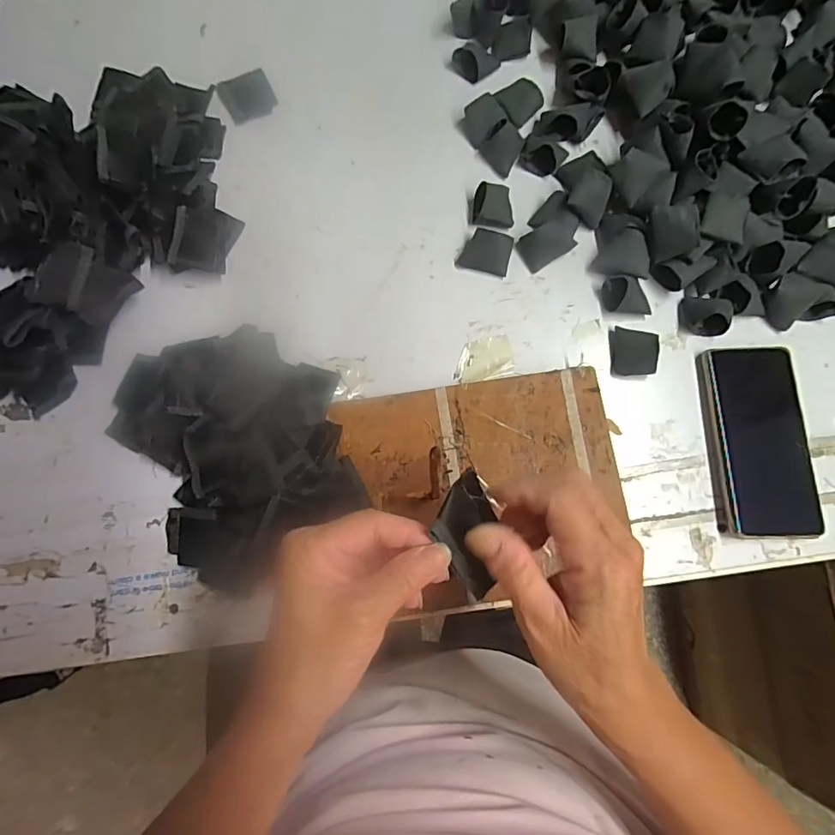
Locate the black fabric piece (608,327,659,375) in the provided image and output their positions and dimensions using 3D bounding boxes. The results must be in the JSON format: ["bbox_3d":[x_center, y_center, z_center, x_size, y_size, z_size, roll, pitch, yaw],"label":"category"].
[{"bbox_3d":[0.190,-0.058,0.428,0.036,0.017,0.044,3,78,1],"label":"black fabric piece"}]

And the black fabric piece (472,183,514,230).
[{"bbox_3d":[0.072,-0.200,0.454,0.037,0.020,0.045,7,78,1],"label":"black fabric piece"}]

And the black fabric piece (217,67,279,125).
[{"bbox_3d":[-0.170,-0.322,0.490,0.050,0.004,0.049,-26,85,-11],"label":"black fabric piece"}]

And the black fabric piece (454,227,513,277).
[{"bbox_3d":[0.062,-0.152,0.447,0.046,0.017,0.033,12,78,2],"label":"black fabric piece"}]

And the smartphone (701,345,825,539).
[{"bbox_3d":[0.291,0.019,0.414,0.078,0.012,0.160,-2,78,0],"label":"smartphone"}]

